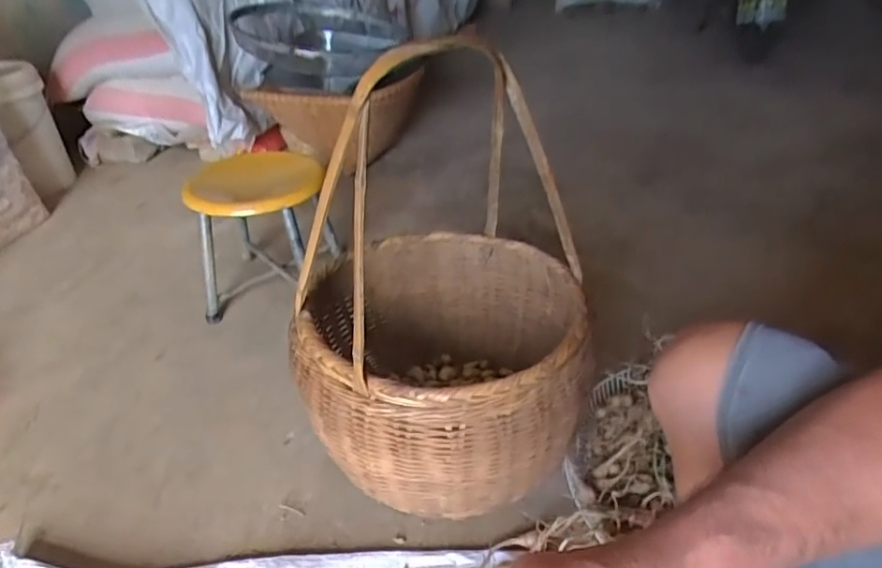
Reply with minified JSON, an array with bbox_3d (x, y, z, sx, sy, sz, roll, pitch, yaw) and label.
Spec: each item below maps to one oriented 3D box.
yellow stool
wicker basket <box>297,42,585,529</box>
[{"bbox_3d":[-0.373,-0.114,1.276,0.258,0.305,0.260,-5,34,2],"label":"yellow stool"},{"bbox_3d":[-0.005,-0.005,0.761,0.365,0.549,0.391,-4,34,3],"label":"wicker basket"}]

